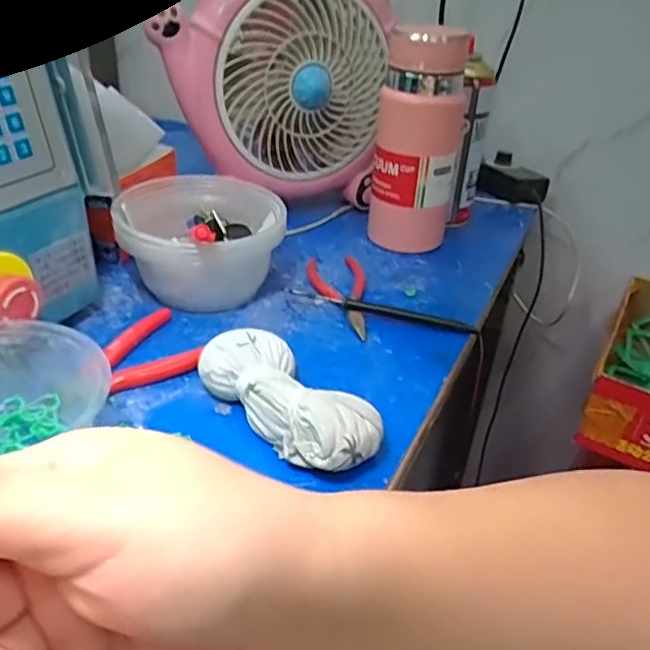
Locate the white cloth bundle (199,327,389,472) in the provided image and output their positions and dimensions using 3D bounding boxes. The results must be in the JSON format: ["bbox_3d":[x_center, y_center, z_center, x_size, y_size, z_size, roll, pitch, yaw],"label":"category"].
[{"bbox_3d":[-0.024,0.048,0.388,0.053,0.042,0.127,-24,43,-36],"label":"white cloth bundle"}]

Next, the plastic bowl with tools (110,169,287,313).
[{"bbox_3d":[-0.104,-0.071,0.525,0.131,0.081,0.116,-4,33,-13],"label":"plastic bowl with tools"}]

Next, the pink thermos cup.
[{"bbox_3d":[0.091,-0.173,0.588,0.080,0.202,0.071,10,33,8],"label":"pink thermos cup"}]

